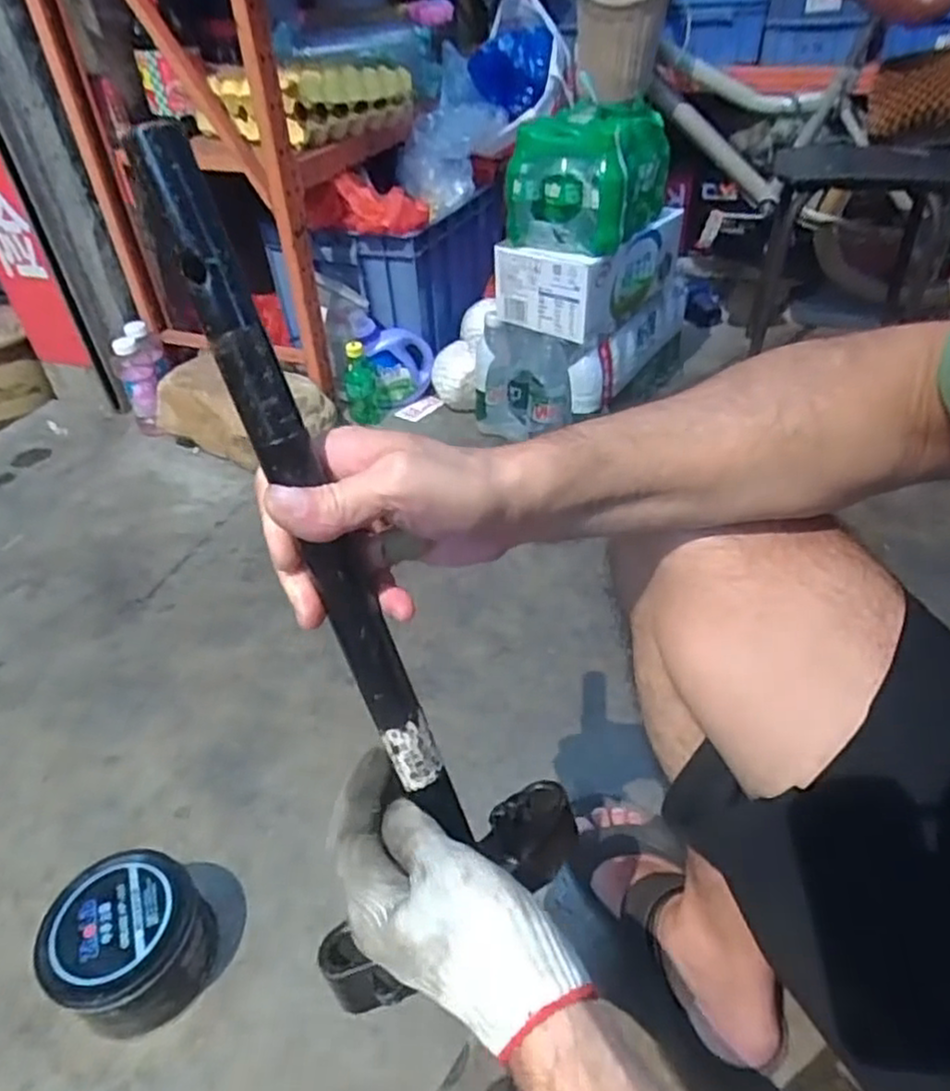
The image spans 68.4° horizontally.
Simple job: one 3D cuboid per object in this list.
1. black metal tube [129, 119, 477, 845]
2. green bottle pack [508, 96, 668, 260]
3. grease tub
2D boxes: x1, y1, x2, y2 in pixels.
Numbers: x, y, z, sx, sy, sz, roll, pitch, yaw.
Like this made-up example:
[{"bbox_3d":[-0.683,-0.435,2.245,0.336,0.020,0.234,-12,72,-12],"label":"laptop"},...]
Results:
[{"bbox_3d":[-0.065,-0.001,0.311,0.026,0.332,0.017,-31,26,-27],"label":"black metal tube"},{"bbox_3d":[0.176,-0.567,1.061,0.168,0.159,0.233,20,46,25],"label":"green bottle pack"},{"bbox_3d":[-0.304,0.353,0.624,0.120,0.097,0.120,-3,40,3],"label":"grease tub"}]

